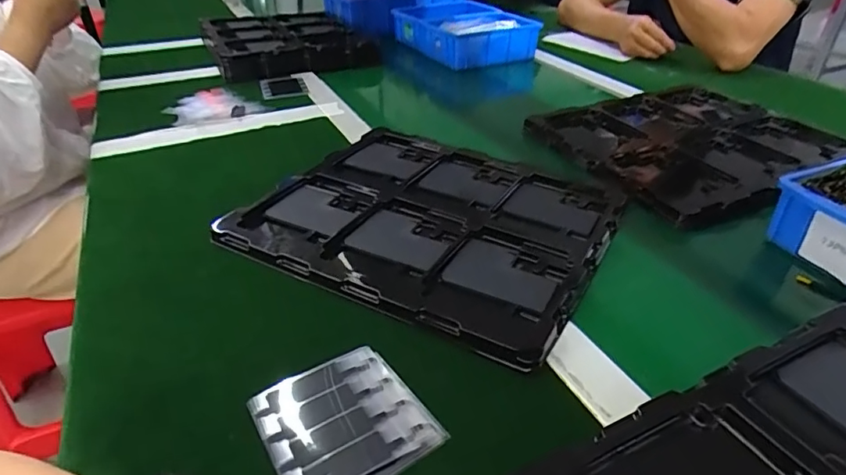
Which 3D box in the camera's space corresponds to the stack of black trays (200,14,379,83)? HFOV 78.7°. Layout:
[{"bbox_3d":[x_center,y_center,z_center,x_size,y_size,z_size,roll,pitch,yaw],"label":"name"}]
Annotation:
[{"bbox_3d":[-0.247,-0.358,0.948,0.282,0.052,0.242,-15,37,-21],"label":"stack of black trays"}]

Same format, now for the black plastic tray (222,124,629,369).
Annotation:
[{"bbox_3d":[0.009,-0.023,0.511,0.319,0.014,0.280,19,39,25],"label":"black plastic tray"}]

